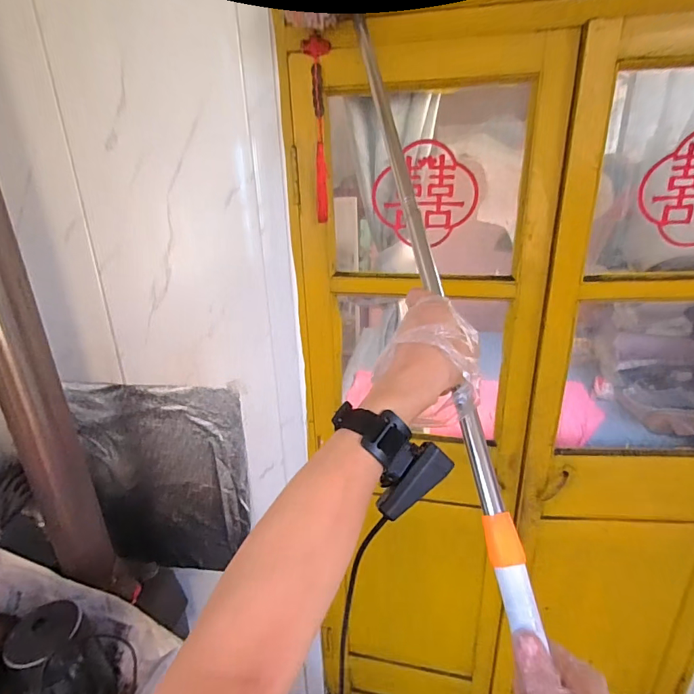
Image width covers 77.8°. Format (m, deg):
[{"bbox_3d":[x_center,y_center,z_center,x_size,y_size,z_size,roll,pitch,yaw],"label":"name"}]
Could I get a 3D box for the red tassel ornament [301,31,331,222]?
[{"bbox_3d":[-0.047,-0.390,0.793,0.040,0.298,0.017,-8,22,-14],"label":"red tassel ornament"}]

